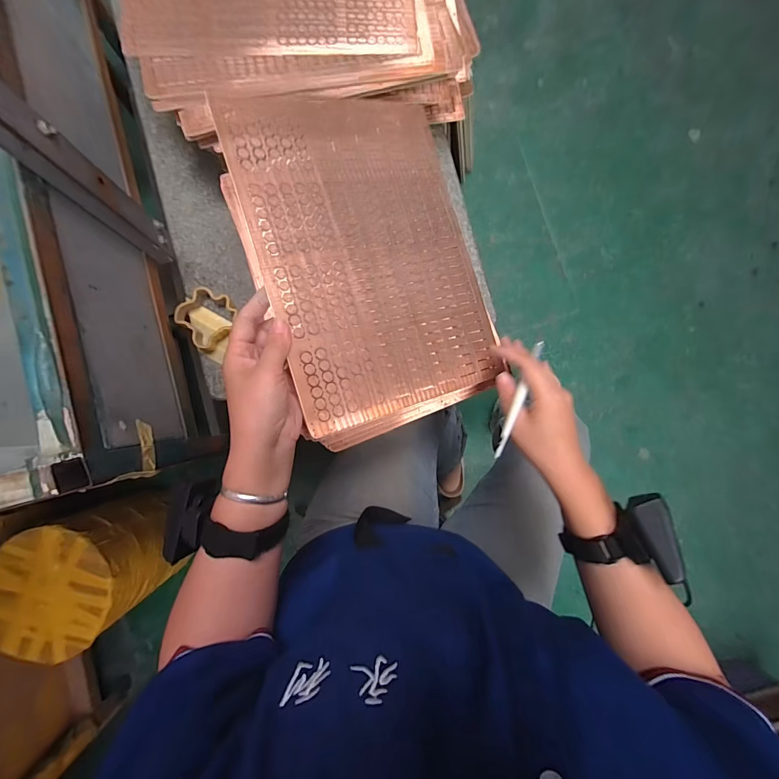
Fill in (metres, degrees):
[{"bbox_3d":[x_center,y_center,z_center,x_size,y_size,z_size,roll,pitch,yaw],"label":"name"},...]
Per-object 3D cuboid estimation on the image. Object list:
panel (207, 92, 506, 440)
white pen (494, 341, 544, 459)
[{"bbox_3d":[-0.013,-0.143,0.393,0.239,0.008,0.326,-17,90,-27],"label":"panel"},{"bbox_3d":[0.131,0.009,0.379,0.008,0.009,0.129,26,77,-1],"label":"white pen"}]

